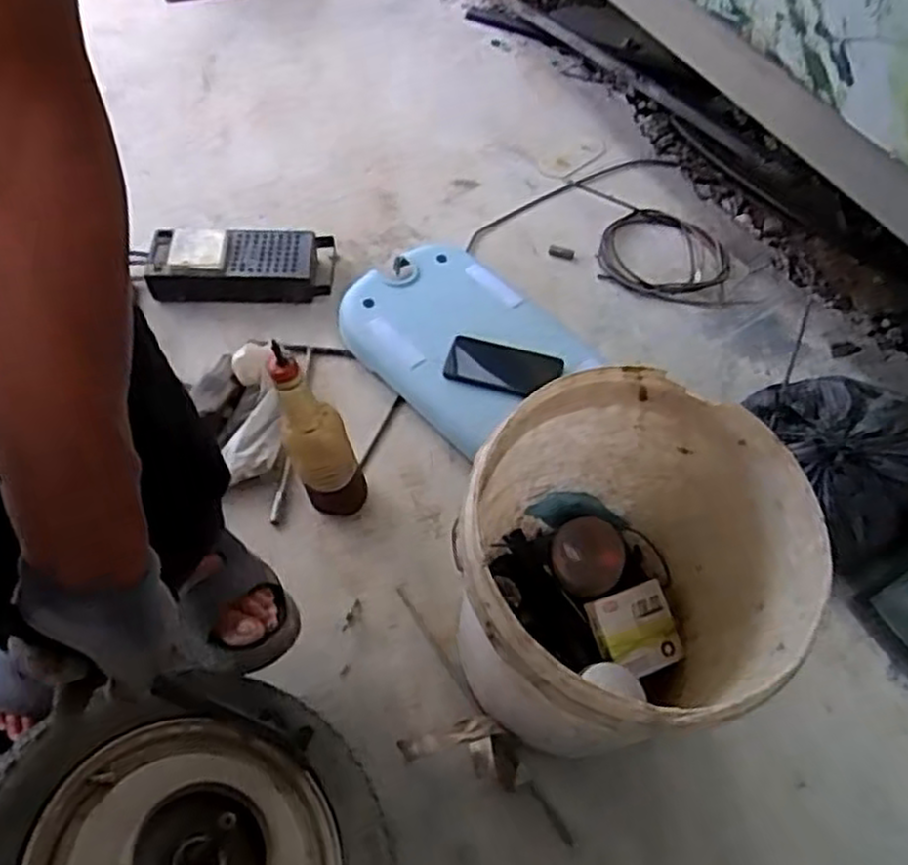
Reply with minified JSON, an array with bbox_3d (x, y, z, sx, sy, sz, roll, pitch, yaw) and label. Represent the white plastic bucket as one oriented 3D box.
[{"bbox_3d":[0.153,0.159,0.763,0.298,0.312,0.311,2,56,-3],"label":"white plastic bucket"}]

